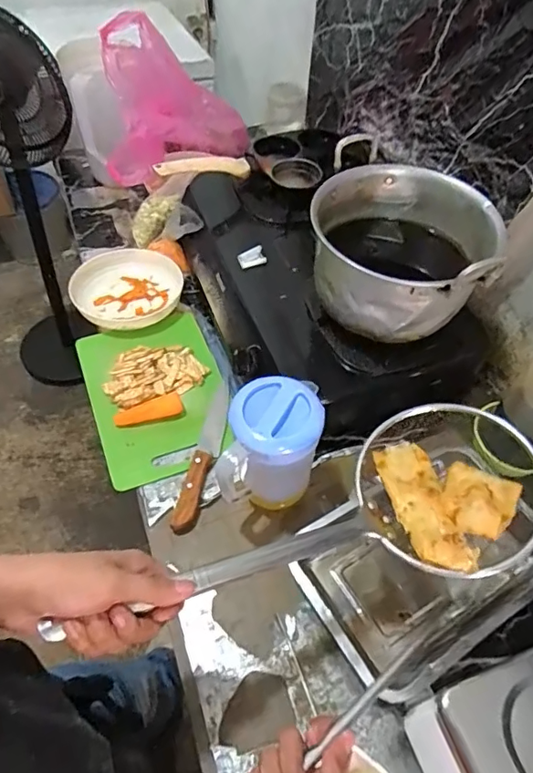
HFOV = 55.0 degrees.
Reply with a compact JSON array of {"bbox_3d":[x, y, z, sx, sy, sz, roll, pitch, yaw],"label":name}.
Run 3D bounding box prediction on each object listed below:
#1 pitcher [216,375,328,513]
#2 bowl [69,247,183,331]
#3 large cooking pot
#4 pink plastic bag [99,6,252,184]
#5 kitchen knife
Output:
[{"bbox_3d":[0.006,0.092,0.632,0.099,0.187,0.123,11,53,6],"label":"pitcher"},{"bbox_3d":[-0.249,-0.176,0.929,0.183,0.044,0.202,2,53,-2],"label":"bowl"},{"bbox_3d":[0.174,-0.178,0.693,0.222,0.147,0.236,1,53,-2],"label":"large cooking pot"},{"bbox_3d":[-0.180,-0.587,1.053,0.266,0.249,0.355,-1,53,-3],"label":"pink plastic bag"},{"bbox_3d":[-0.086,0.089,0.736,0.035,0.023,0.255,9,53,4],"label":"kitchen knife"}]

